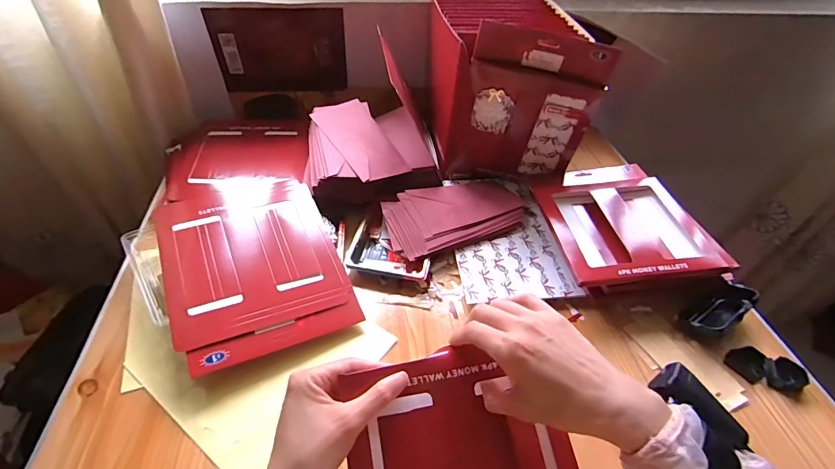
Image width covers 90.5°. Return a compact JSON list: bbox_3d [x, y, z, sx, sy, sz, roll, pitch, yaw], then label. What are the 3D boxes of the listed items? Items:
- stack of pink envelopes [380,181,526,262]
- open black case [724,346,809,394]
[{"bbox_3d":[0.060,-0.037,0.632,0.222,0.033,0.108,-19,49,-22],"label":"stack of pink envelopes"},{"bbox_3d":[0.415,0.160,0.492,0.081,0.018,0.038,18,46,14],"label":"open black case"}]

